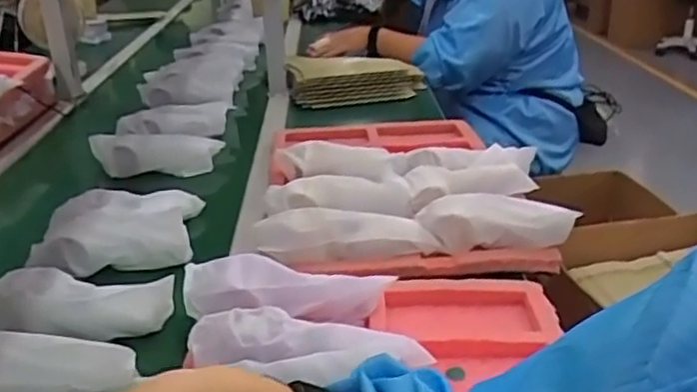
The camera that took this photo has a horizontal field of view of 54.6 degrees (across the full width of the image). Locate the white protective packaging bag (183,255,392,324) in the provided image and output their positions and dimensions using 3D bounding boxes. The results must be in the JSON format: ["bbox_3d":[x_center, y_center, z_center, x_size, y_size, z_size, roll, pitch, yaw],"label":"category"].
[{"bbox_3d":[-0.058,0.091,0.648,0.193,0.049,0.057,7,23,-11],"label":"white protective packaging bag"}]

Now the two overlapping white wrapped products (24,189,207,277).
[{"bbox_3d":[-0.287,0.040,0.837,0.225,0.062,0.133,-11,26,-20],"label":"two overlapping white wrapped products"}]

